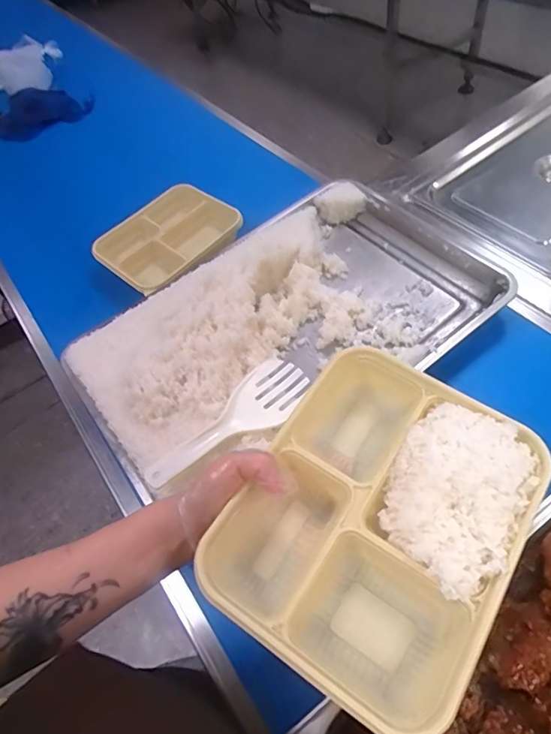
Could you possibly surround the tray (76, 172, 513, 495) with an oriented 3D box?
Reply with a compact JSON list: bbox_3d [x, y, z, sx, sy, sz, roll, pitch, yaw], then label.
[{"bbox_3d":[0.006,-0.066,0.687,0.567,0.068,0.390,-31,57,-14],"label":"tray"}]

